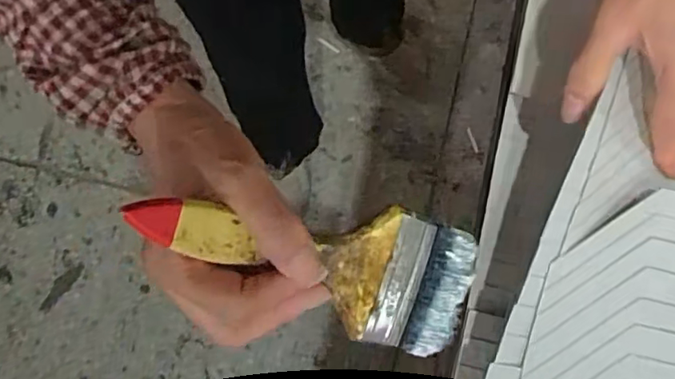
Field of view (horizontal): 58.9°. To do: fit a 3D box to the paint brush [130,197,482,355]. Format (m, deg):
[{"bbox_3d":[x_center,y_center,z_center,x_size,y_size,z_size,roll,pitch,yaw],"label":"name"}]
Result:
[{"bbox_3d":[-0.005,0.035,0.289,0.190,0.016,0.067,19,74,-33],"label":"paint brush"}]

